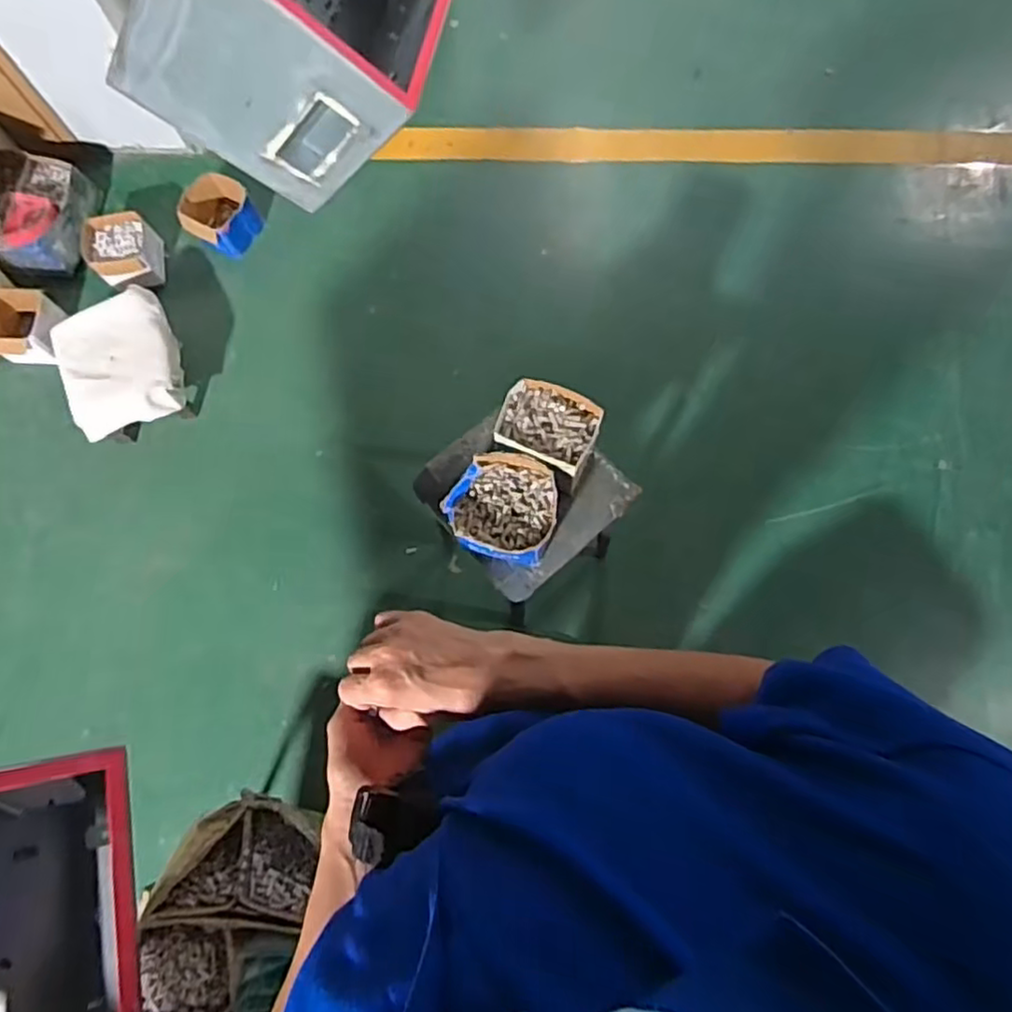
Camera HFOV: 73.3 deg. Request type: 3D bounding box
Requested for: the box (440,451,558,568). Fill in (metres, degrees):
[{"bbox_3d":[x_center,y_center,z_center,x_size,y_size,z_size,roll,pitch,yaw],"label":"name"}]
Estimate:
[{"bbox_3d":[-0.005,0.008,1.027,0.155,0.093,0.150,11,76,5],"label":"box"}]

